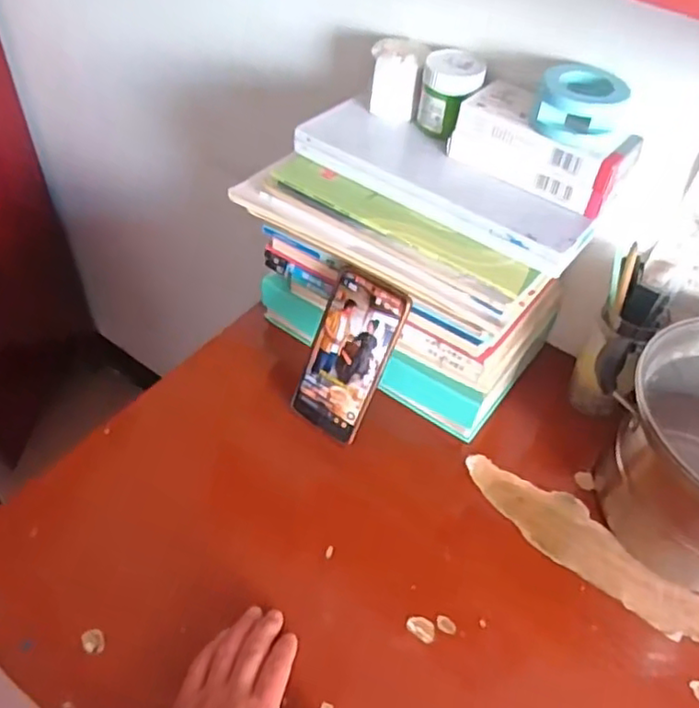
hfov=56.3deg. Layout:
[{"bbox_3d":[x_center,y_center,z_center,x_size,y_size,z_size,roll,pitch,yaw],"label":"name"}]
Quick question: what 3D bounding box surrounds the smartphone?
[{"bbox_3d":[-0.002,0.004,0.627,0.078,0.167,0.009,33,26,21],"label":"smartphone"}]

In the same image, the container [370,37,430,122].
[{"bbox_3d":[0.046,-0.270,0.642,0.054,0.061,0.049,13,49,5],"label":"container"}]

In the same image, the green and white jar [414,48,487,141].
[{"bbox_3d":[0.095,-0.244,0.619,0.054,0.063,0.061,13,49,5],"label":"green and white jar"}]

